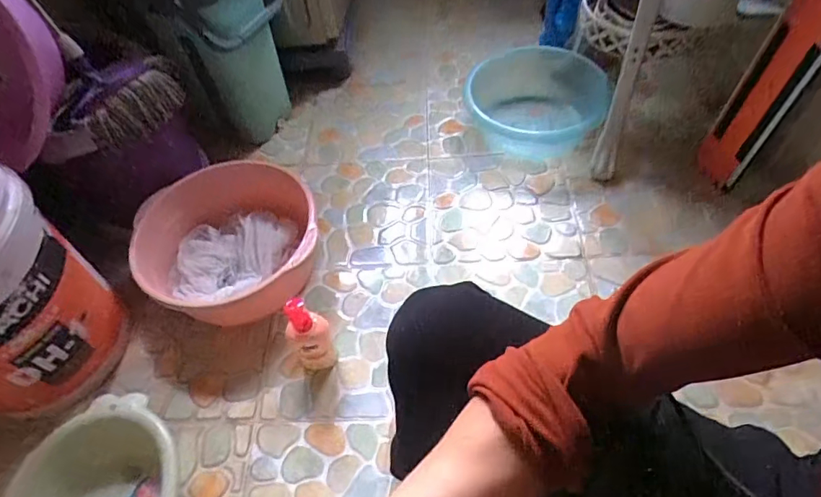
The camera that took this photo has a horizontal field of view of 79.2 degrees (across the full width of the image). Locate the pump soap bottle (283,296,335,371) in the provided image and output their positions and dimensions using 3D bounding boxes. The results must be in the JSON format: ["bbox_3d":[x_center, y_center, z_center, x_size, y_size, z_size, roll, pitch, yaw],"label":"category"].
[{"bbox_3d":[-0.159,0.148,0.805,0.063,0.186,0.057,-30,57,-17],"label":"pump soap bottle"}]

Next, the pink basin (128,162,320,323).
[{"bbox_3d":[-0.335,0.002,0.946,0.335,0.148,0.306,-25,55,-13],"label":"pink basin"}]

